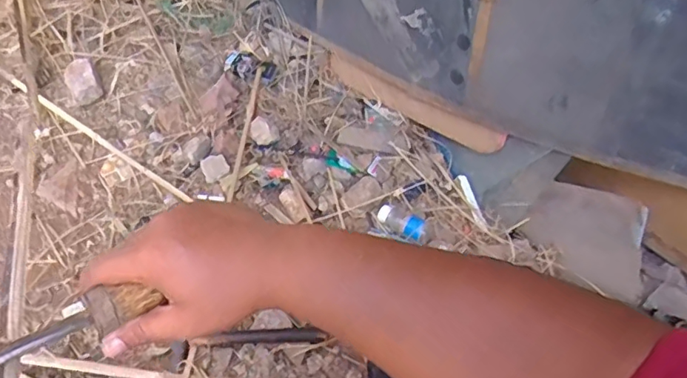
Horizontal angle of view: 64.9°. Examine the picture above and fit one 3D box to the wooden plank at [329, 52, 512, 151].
[{"bbox_3d":[0.120,-0.171,1.015,0.023,0.076,0.410,-37,53,-27],"label":"wooden plank"}]

